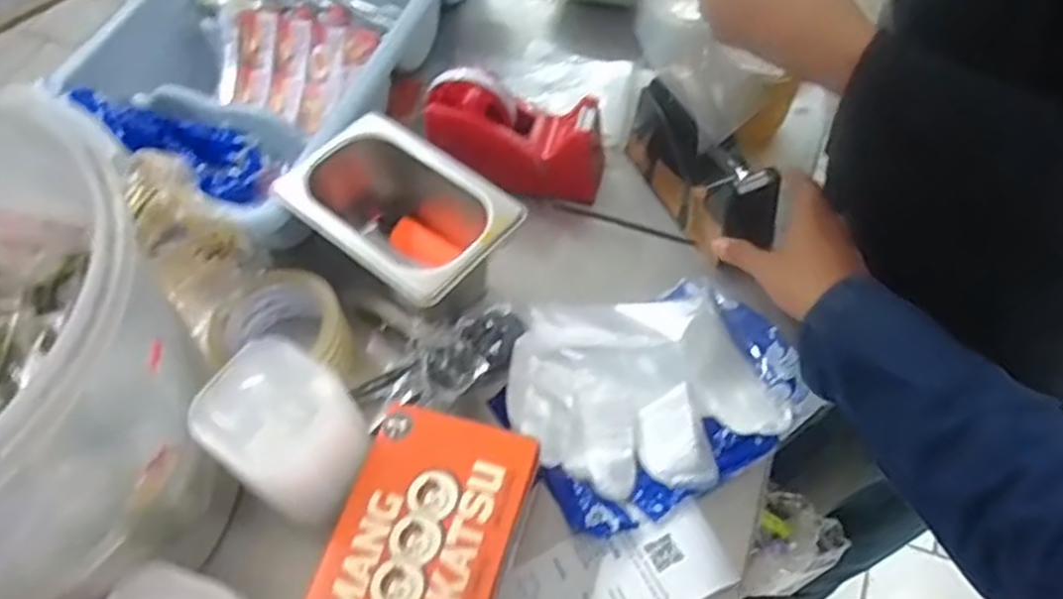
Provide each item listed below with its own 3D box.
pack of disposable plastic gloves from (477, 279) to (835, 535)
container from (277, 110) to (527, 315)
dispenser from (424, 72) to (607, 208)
[{"bbox_3d":[0.090,0.064,0.590,0.206,0.037,0.163,-28,60,-14],"label":"pack of disposable plastic gloves"},{"bbox_3d":[-0.103,-0.054,0.637,0.176,0.098,0.112,35,65,23],"label":"container"},{"bbox_3d":[-0.014,-0.143,0.700,0.158,0.090,0.065,13,59,11],"label":"dispenser"}]

